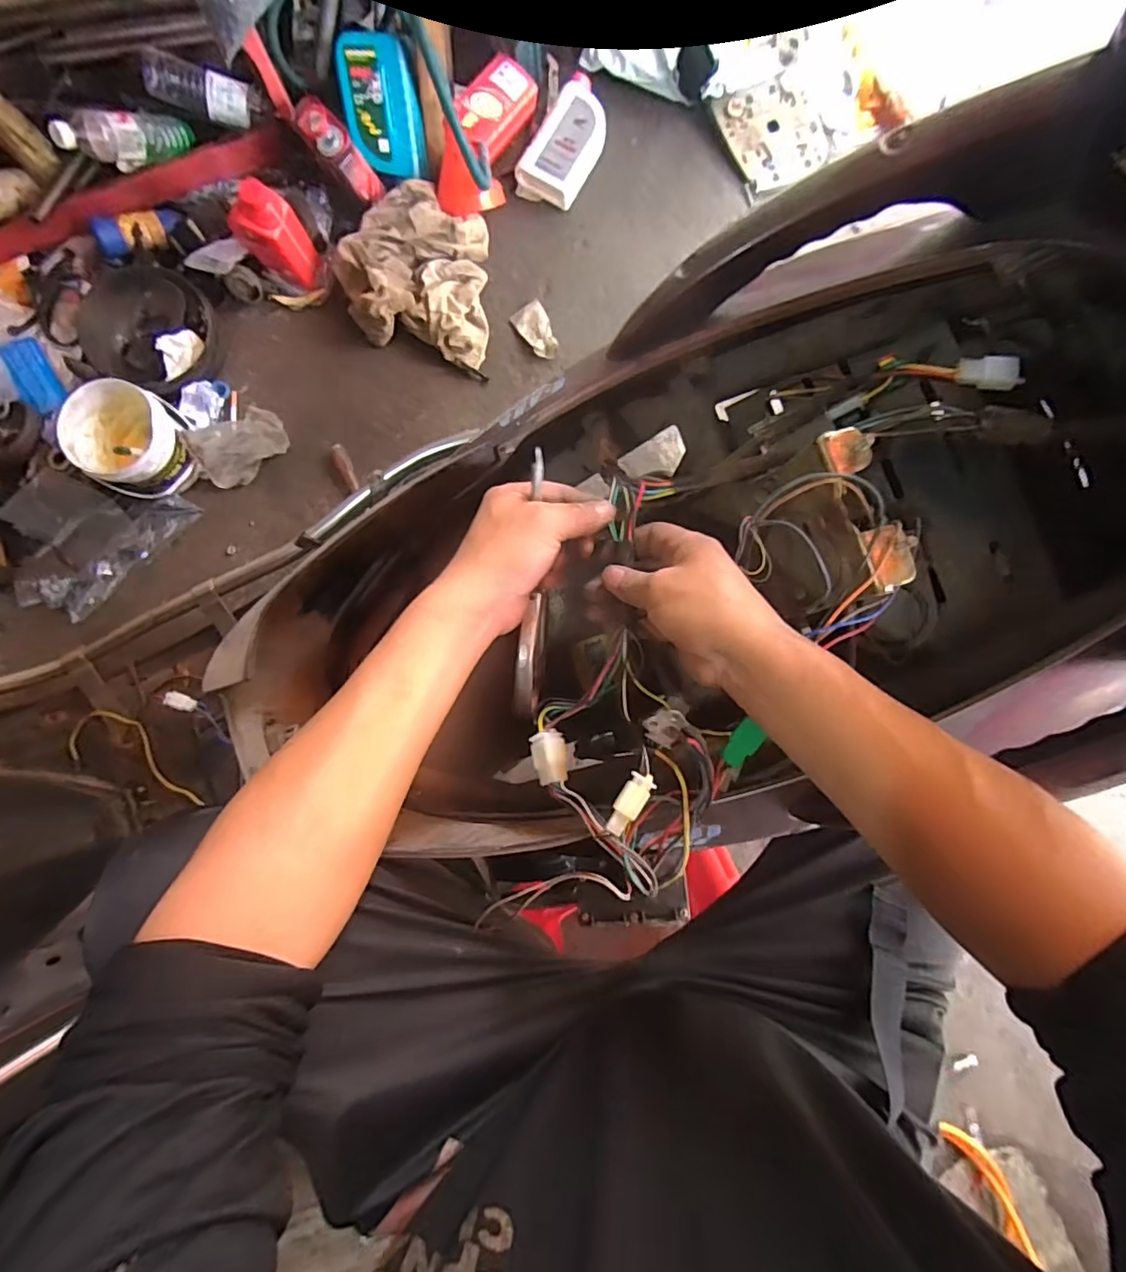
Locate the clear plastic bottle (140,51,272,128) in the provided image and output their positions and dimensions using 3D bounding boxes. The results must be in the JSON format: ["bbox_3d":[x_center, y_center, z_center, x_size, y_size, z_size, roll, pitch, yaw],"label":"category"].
[{"bbox_3d":[-0.606,-0.922,0.970,0.180,0.060,0.054,0,86,-22],"label":"clear plastic bottle"}]

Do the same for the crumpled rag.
[{"bbox_3d":[-0.268,-0.681,1.064,0.291,0.098,0.265,16,87,2],"label":"crumpled rag"}]

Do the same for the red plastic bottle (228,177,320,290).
[{"bbox_3d":[-0.512,-0.710,0.998,0.089,0.181,0.075,23,87,2],"label":"red plastic bottle"}]

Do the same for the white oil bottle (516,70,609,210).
[{"bbox_3d":[0.014,-0.970,1.107,0.126,0.057,0.246,30,87,3],"label":"white oil bottle"}]

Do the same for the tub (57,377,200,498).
[{"bbox_3d":[-0.754,-0.339,1.007,0.171,0.154,0.170,0,86,1],"label":"tub"}]

